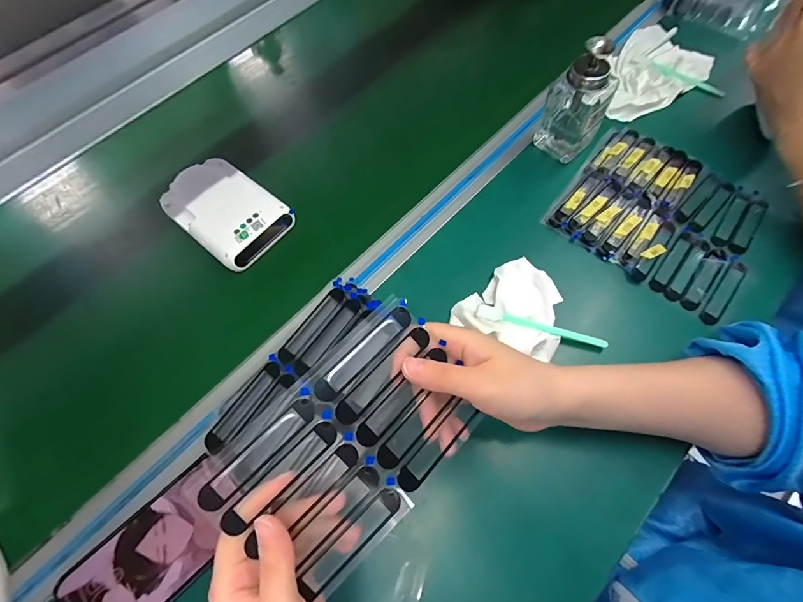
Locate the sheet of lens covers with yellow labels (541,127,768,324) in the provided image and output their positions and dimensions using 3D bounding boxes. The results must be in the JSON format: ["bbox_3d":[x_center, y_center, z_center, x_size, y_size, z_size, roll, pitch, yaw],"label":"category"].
[{"bbox_3d":[0.280,-0.096,0.399,0.192,0.021,0.166,39,74,18],"label":"sheet of lens covers with yellow labels"}]

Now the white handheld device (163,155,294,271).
[{"bbox_3d":[-0.207,-0.109,0.430,0.152,0.021,0.094,37,73,18],"label":"white handheld device"}]

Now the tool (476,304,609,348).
[{"bbox_3d":[0.131,0.022,0.343,0.118,0.007,0.015,14,67,9],"label":"tool"}]

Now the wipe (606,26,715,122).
[{"bbox_3d":[0.312,-0.298,0.480,0.154,0.028,0.114,-33,68,-11],"label":"wipe"}]

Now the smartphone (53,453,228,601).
[{"bbox_3d":[-0.200,0.203,0.295,0.142,0.008,0.074,-42,70,-14],"label":"smartphone"}]

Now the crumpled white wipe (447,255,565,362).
[{"bbox_3d":[0.113,0.009,0.349,0.097,0.032,0.091,-39,69,-13],"label":"crumpled white wipe"}]

